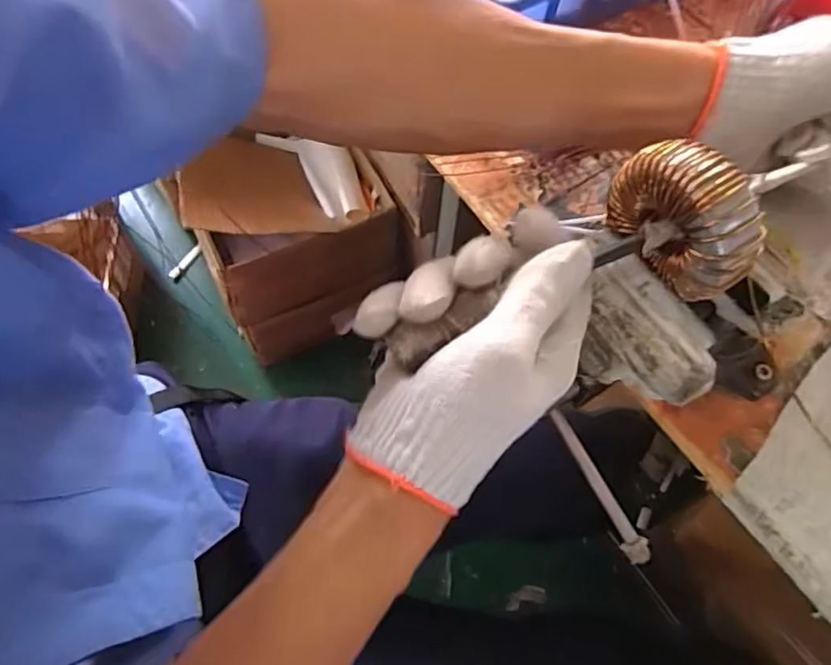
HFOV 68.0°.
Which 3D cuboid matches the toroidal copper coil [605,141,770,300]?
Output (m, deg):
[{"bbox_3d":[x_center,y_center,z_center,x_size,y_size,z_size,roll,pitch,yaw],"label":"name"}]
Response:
[{"bbox_3d":[0.131,-0.055,0.304,0.027,0.060,0.076,-39,71,-20],"label":"toroidal copper coil"}]

